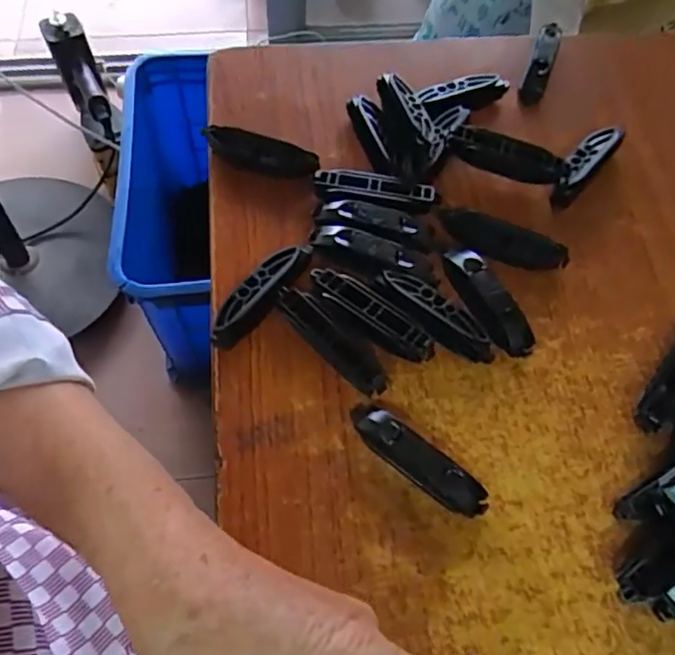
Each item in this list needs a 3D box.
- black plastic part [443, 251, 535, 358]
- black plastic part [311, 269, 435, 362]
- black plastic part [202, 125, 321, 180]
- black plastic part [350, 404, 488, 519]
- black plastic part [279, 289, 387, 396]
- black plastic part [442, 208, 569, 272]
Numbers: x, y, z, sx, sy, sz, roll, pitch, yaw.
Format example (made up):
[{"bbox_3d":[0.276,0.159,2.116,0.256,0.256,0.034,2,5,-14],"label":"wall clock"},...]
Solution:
[{"bbox_3d":[0.089,-0.015,0.360,0.021,0.021,0.074,-25,66,-14],"label":"black plastic part"},{"bbox_3d":[0.019,-0.005,0.352,0.080,0.019,0.023,36,67,16],"label":"black plastic part"},{"bbox_3d":[-0.053,-0.115,0.408,0.078,0.023,0.021,16,63,7],"label":"black plastic part"},{"bbox_3d":[0.041,0.068,0.317,0.083,0.019,0.020,36,67,16],"label":"black plastic part"},{"bbox_3d":[-0.003,0.009,0.344,0.021,0.022,0.076,-41,71,-20],"label":"black plastic part"},{"bbox_3d":[0.103,-0.053,0.378,0.079,0.018,0.020,22,64,10],"label":"black plastic part"}]

